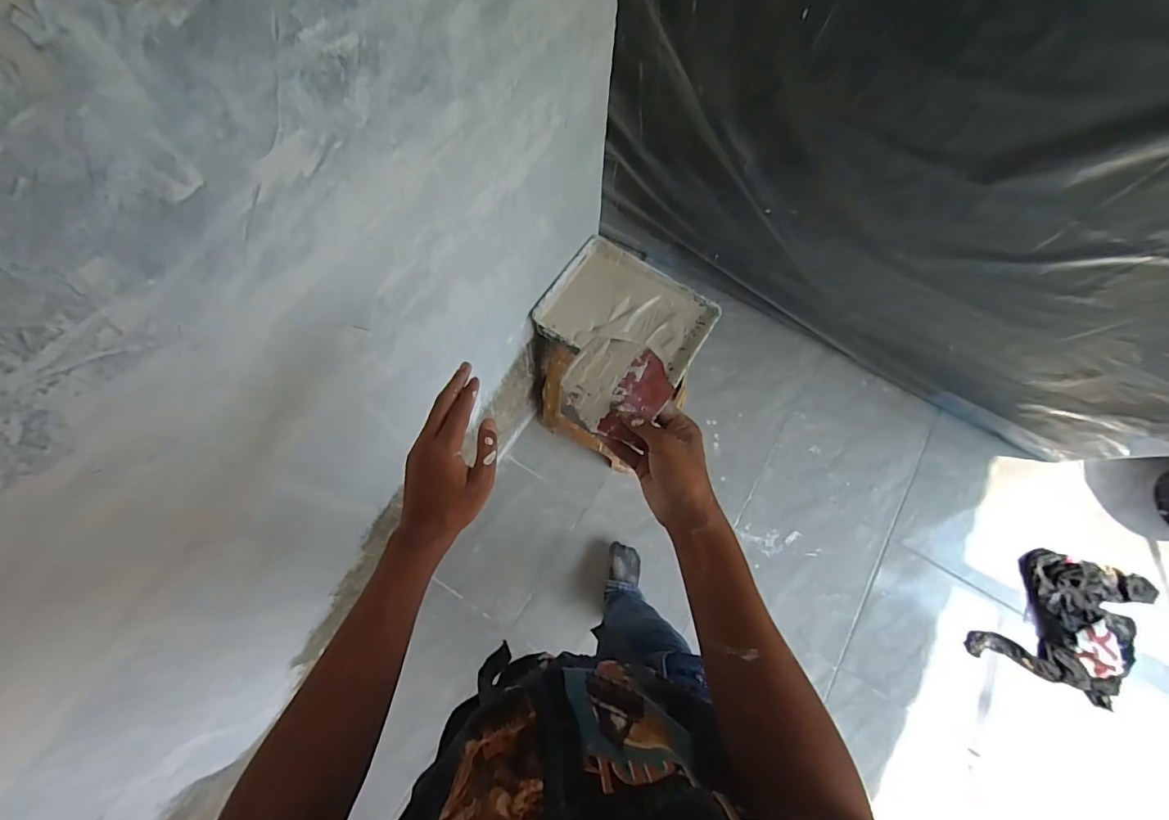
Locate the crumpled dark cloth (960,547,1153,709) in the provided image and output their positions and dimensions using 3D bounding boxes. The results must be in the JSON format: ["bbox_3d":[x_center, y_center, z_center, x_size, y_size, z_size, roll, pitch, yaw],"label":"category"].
[{"bbox_3d":[1.300,0.570,1.331,0.320,0.042,0.449,41,72,13],"label":"crumpled dark cloth"}]

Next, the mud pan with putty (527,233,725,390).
[{"bbox_3d":[0.104,-0.218,1.121,0.348,0.057,0.273,31,70,10],"label":"mud pan with putty"}]

